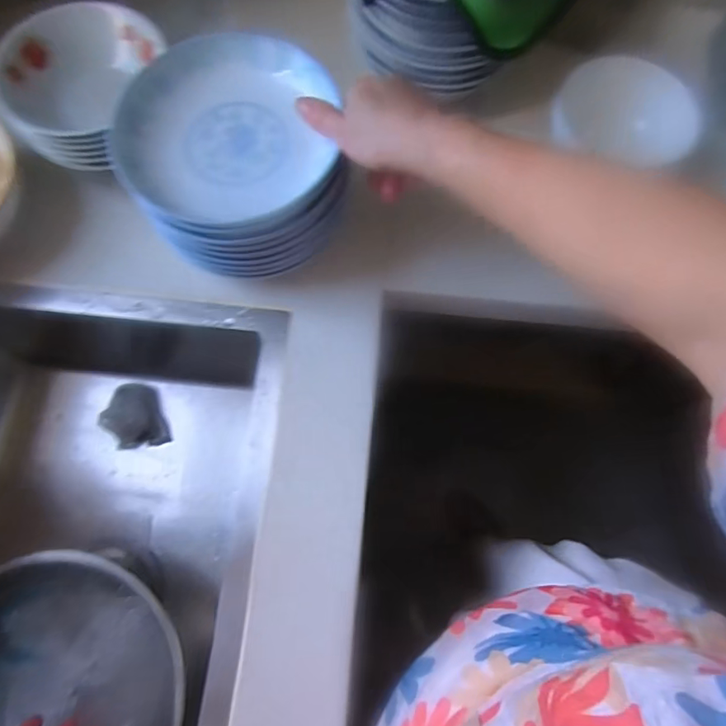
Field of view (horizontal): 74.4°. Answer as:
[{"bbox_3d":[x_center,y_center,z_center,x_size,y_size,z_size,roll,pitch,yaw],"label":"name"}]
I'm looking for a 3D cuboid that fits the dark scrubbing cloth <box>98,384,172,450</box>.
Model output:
[{"bbox_3d":[-0.287,0.065,0.598,0.061,0.042,0.079,-18,74,-7],"label":"dark scrubbing cloth"}]

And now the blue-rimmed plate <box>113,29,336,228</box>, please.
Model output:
[{"bbox_3d":[-0.107,-0.188,0.384,0.166,0.026,0.164,0,72,-1],"label":"blue-rimmed plate"}]

